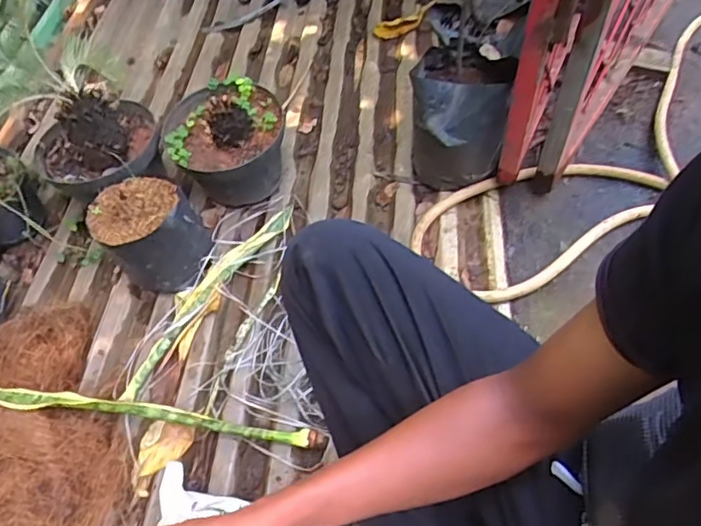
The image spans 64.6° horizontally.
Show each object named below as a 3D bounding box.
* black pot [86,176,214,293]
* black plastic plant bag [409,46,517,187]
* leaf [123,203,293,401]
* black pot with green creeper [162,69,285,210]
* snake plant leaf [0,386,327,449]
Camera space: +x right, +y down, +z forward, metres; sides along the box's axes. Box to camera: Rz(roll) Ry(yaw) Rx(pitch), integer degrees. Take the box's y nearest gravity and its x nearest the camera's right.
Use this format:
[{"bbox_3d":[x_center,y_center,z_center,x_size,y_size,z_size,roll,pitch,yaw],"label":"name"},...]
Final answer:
[{"bbox_3d":[-0.338,-0.048,0.961,0.157,0.163,0.143,0,54,1],"label":"black pot"},{"bbox_3d":[0.188,-0.265,1.000,0.161,0.190,0.160,-1,54,0],"label":"black plastic plant bag"},{"bbox_3d":[-0.245,0.048,0.965,0.044,0.029,0.431,29,59,20],"label":"leaf"},{"bbox_3d":[-0.232,-0.225,1.064,0.210,0.191,0.210,0,54,1],"label":"black pot with green creeper"},{"bbox_3d":[-0.305,0.220,0.823,0.520,0.068,0.049,5,54,5],"label":"snake plant leaf"}]

